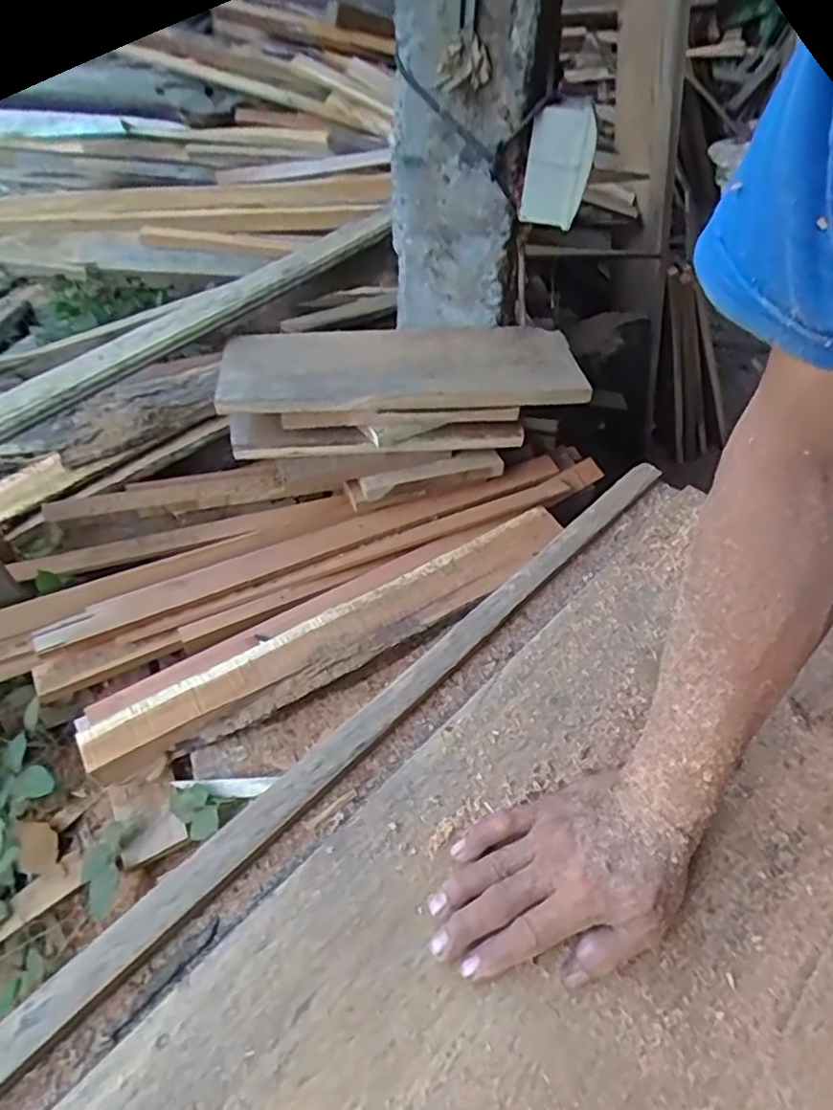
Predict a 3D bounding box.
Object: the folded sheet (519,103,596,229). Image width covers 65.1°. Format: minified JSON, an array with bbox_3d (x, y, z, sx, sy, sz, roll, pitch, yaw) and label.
[{"bbox_3d":[0.161,-0.444,0.747,0.071,0.117,0.027,9,51,8],"label":"folded sheet"}]

